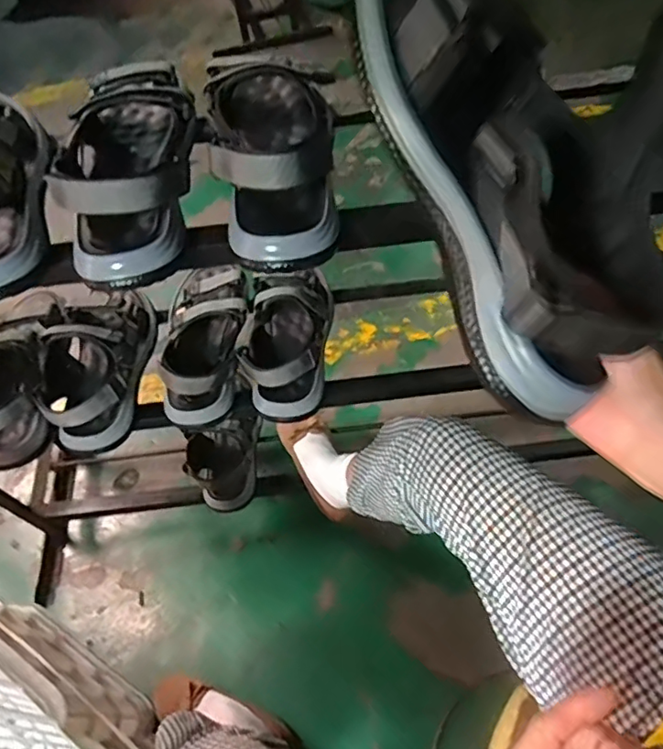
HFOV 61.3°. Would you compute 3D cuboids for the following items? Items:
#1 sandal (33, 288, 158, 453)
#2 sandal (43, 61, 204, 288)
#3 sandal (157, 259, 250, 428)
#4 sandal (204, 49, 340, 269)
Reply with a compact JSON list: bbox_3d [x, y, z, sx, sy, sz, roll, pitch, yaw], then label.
[{"bbox_3d":[-0.319,-0.018,0.746,0.117,0.084,0.230,-1,58,4],"label":"sandal"},{"bbox_3d":[-0.175,-0.195,0.494,0.118,0.087,0.223,-11,58,-2],"label":"sandal"},{"bbox_3d":[-0.171,-0.047,0.756,0.120,0.075,0.225,-3,58,3],"label":"sandal"},{"bbox_3d":[-0.051,-0.207,0.487,0.097,0.086,0.232,-8,58,0],"label":"sandal"}]

